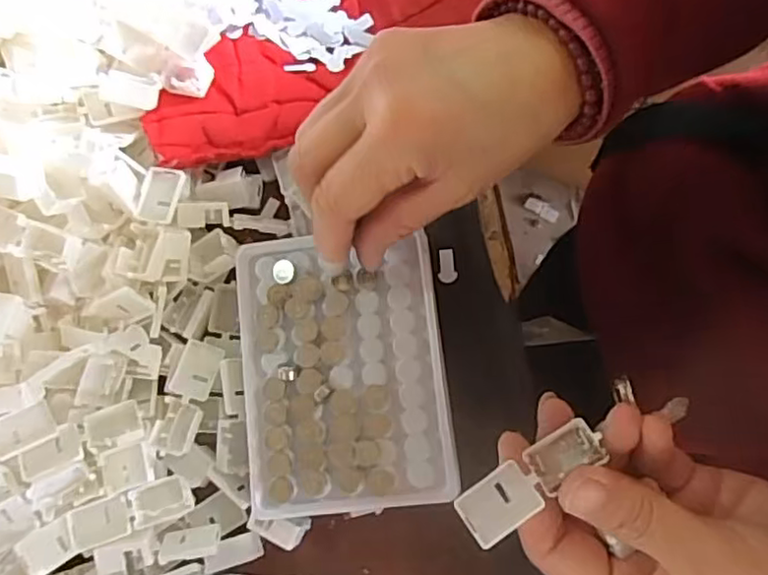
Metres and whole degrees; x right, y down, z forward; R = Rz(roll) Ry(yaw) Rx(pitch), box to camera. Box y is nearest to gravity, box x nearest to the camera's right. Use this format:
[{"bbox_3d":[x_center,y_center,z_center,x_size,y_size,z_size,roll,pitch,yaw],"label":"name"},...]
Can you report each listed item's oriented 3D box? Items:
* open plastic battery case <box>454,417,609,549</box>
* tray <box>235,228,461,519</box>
[{"bbox_3d":[0.053,0.069,0.231,0.055,0.013,0.019,-34,80,-5],"label":"open plastic battery case"},{"bbox_3d":[-0.020,0.038,0.304,0.095,0.016,0.127,-5,77,-2],"label":"tray"}]

